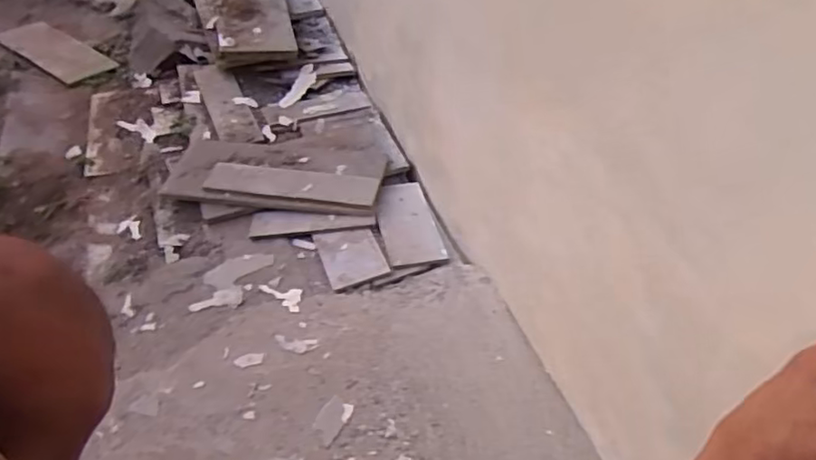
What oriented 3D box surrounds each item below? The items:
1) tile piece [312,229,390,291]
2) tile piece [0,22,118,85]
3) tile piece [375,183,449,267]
[{"bbox_3d":[-0.084,0.036,0.937,0.083,0.009,0.118,-19,40,-10],"label":"tile piece"},{"bbox_3d":[-0.817,-0.412,1.466,0.335,0.013,0.127,30,45,26],"label":"tile piece"},{"bbox_3d":[-0.003,-0.016,0.992,0.087,0.005,0.187,-7,42,-12],"label":"tile piece"}]

